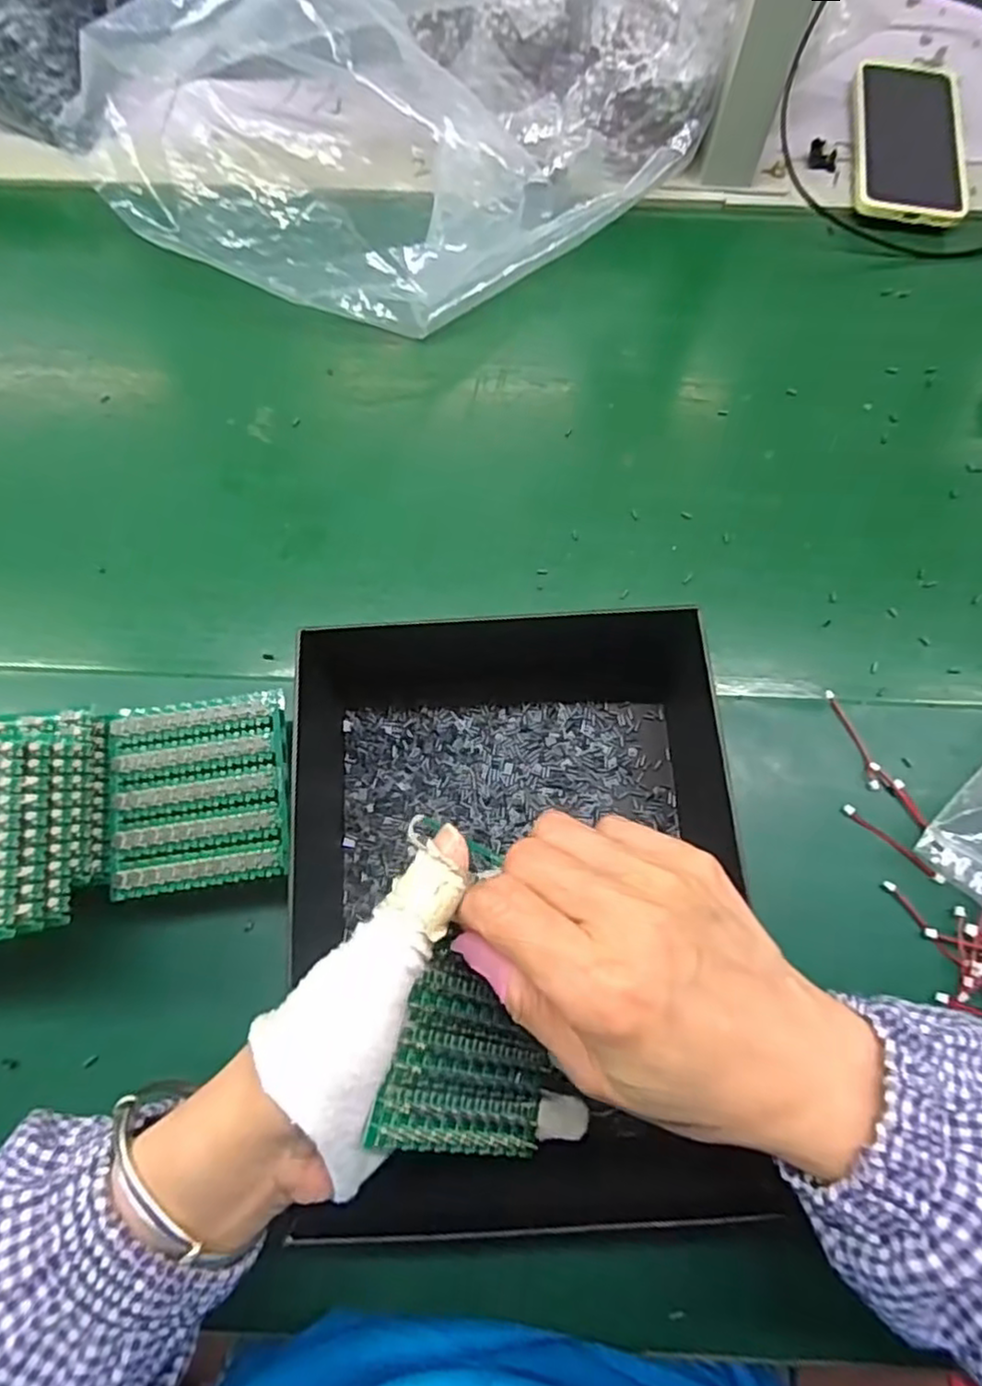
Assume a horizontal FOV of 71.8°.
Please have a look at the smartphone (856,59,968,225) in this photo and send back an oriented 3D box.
[{"bbox_3d":[0.321,-0.426,0.522,0.082,0.013,0.169,6,71,2],"label":"smartphone"}]

